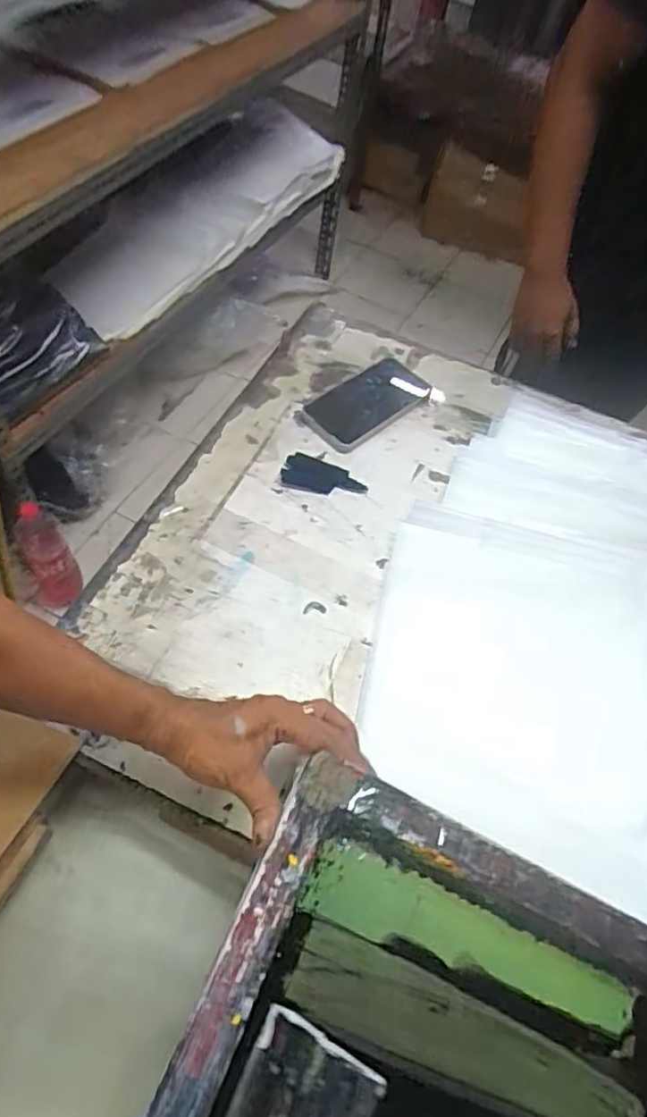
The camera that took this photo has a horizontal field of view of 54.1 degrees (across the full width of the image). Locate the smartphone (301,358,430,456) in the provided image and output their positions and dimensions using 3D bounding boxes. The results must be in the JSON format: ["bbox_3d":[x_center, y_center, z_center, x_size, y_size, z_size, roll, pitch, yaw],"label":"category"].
[{"bbox_3d":[0.055,-0.193,0.773,0.091,0.013,0.172,42,61,17],"label":"smartphone"}]

